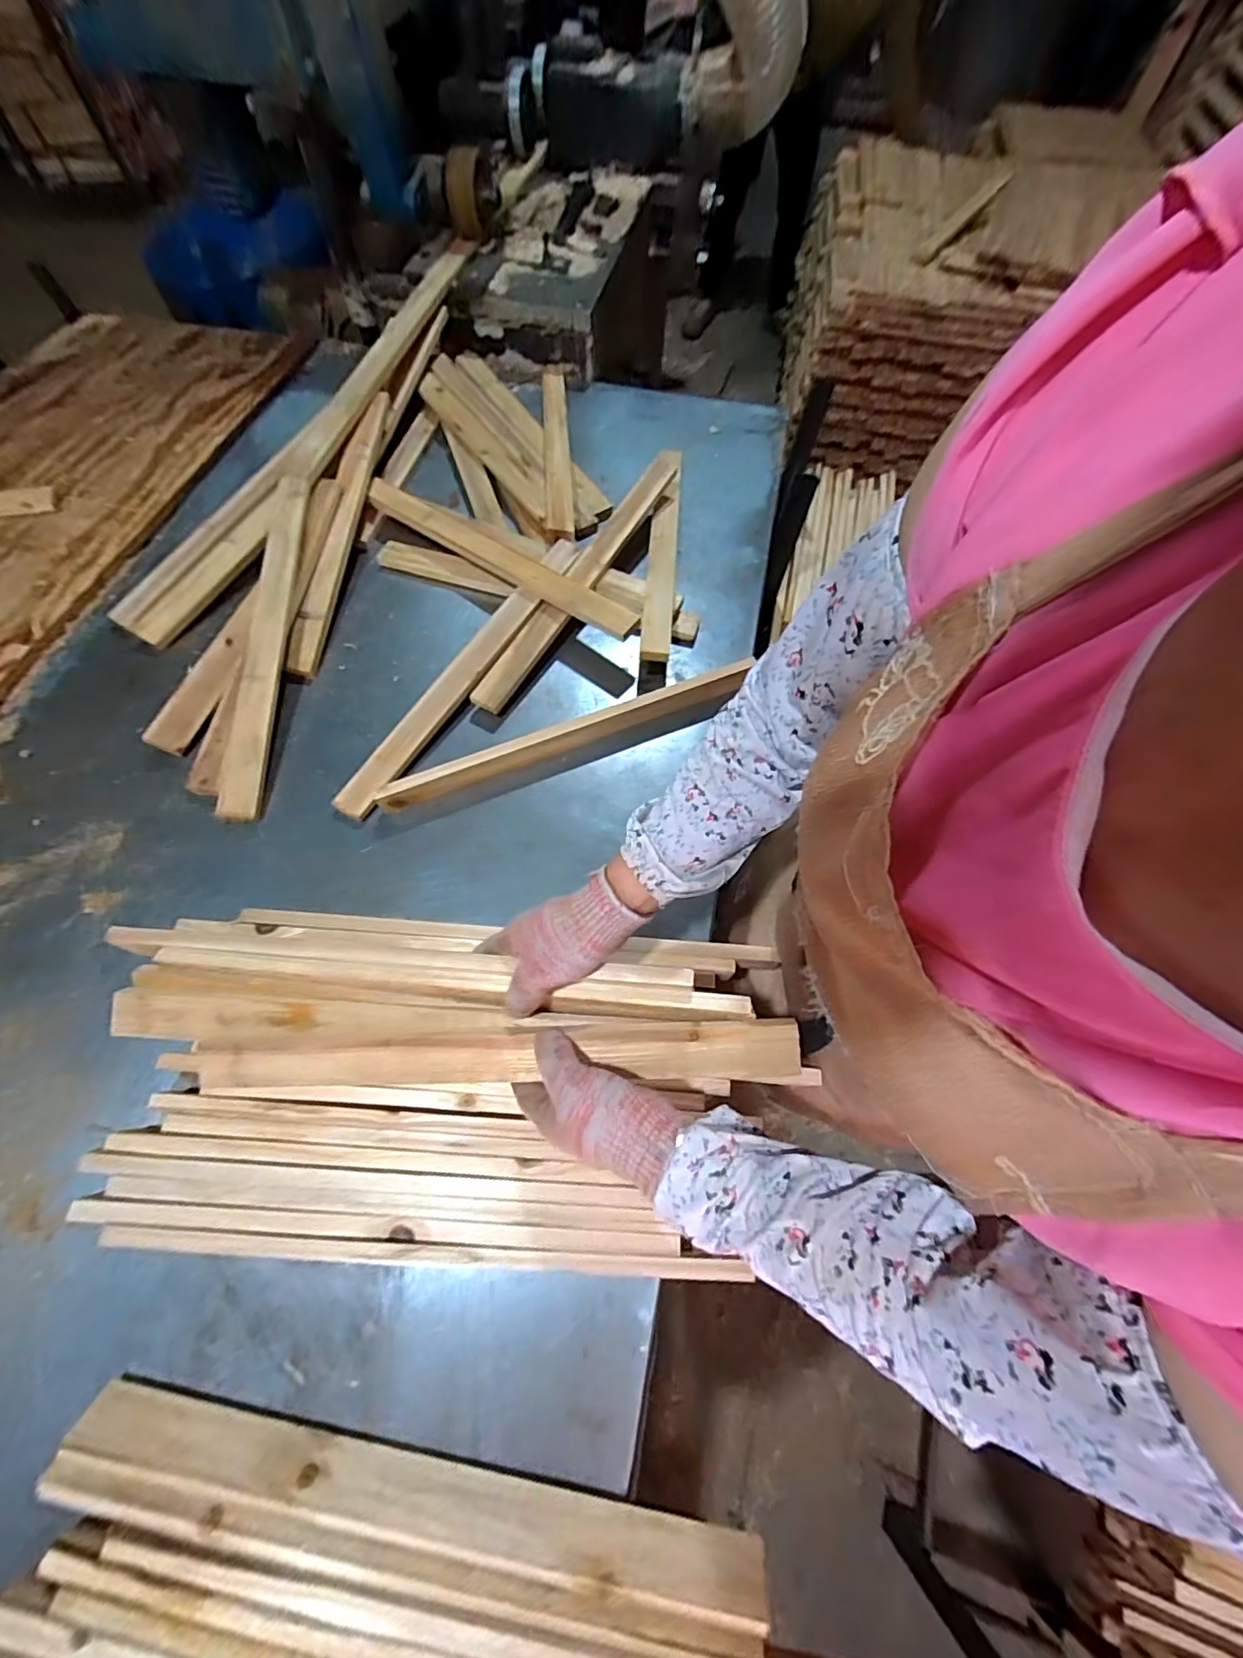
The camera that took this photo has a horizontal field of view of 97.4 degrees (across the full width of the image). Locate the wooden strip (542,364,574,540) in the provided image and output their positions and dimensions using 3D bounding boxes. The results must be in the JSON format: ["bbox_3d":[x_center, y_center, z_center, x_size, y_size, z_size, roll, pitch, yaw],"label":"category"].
[{"bbox_3d":[-0.105,-0.644,0.907,0.043,0.016,0.500,8,54,-21],"label":"wooden strip"}]

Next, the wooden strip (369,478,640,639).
[{"bbox_3d":[-0.177,-0.385,0.764,0.472,0.019,0.054,32,74,16],"label":"wooden strip"}]

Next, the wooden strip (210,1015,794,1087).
[{"bbox_3d":[-0.102,0.184,0.442,0.475,0.012,0.040,-4,89,4],"label":"wooden strip"}]

